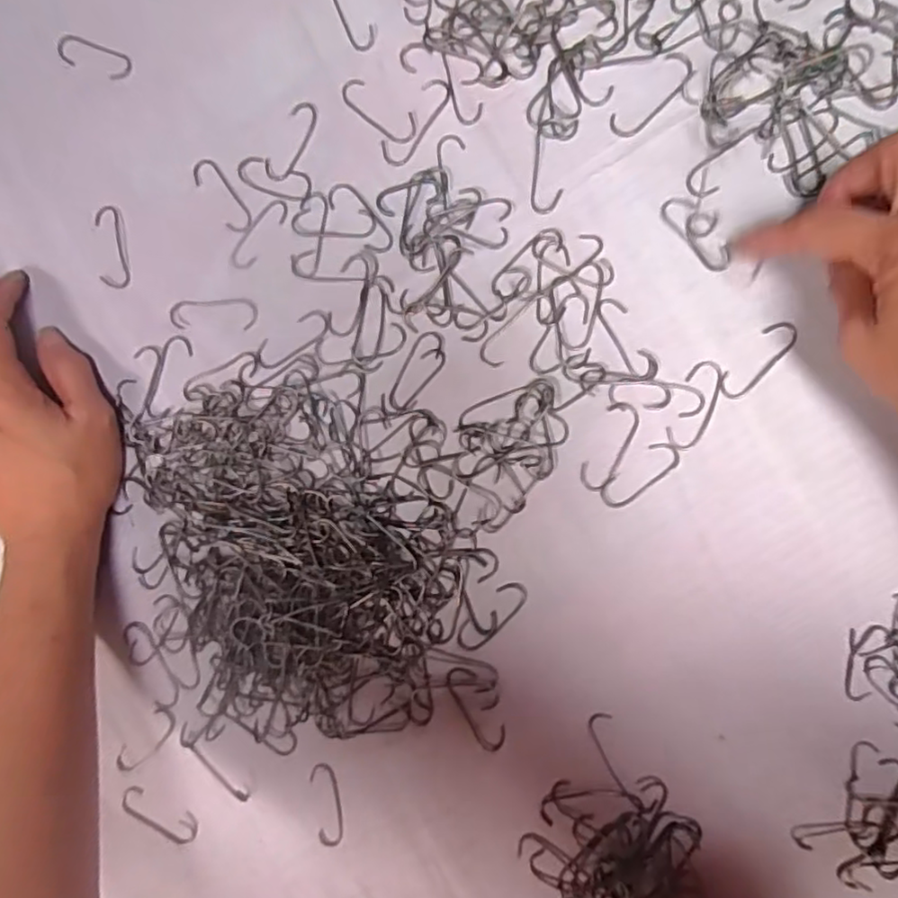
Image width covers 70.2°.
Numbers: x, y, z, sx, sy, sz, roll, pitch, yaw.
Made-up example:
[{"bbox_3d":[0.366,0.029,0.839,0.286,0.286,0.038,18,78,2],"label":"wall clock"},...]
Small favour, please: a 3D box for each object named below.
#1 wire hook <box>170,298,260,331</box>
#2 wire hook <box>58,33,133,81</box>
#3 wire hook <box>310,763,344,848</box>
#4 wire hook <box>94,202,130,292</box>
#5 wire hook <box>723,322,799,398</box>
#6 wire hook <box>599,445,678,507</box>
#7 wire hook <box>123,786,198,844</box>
[{"bbox_3d":[-0.121,-0.070,0.329,0.045,0.004,0.016,2,81,1],"label":"wire hook"},{"bbox_3d":[-0.189,-0.208,0.339,0.044,0.004,0.016,23,93,6],"label":"wire hook"},{"bbox_3d":[-0.061,0.180,0.322,0.013,0.004,0.042,-9,89,7],"label":"wire hook"},{"bbox_3d":[-0.175,-0.105,0.332,0.014,0.004,0.043,-5,90,7],"label":"wire hook"},{"bbox_3d":[0.144,-0.041,0.296,0.015,0.004,0.043,43,95,5],"label":"wire hook"},{"bbox_3d":[0.091,0.012,0.302,0.041,0.004,0.016,-40,86,6],"label":"wire hook"},{"bbox_3d":[-0.151,0.192,0.335,0.043,0.005,0.016,19,93,7],"label":"wire hook"}]

